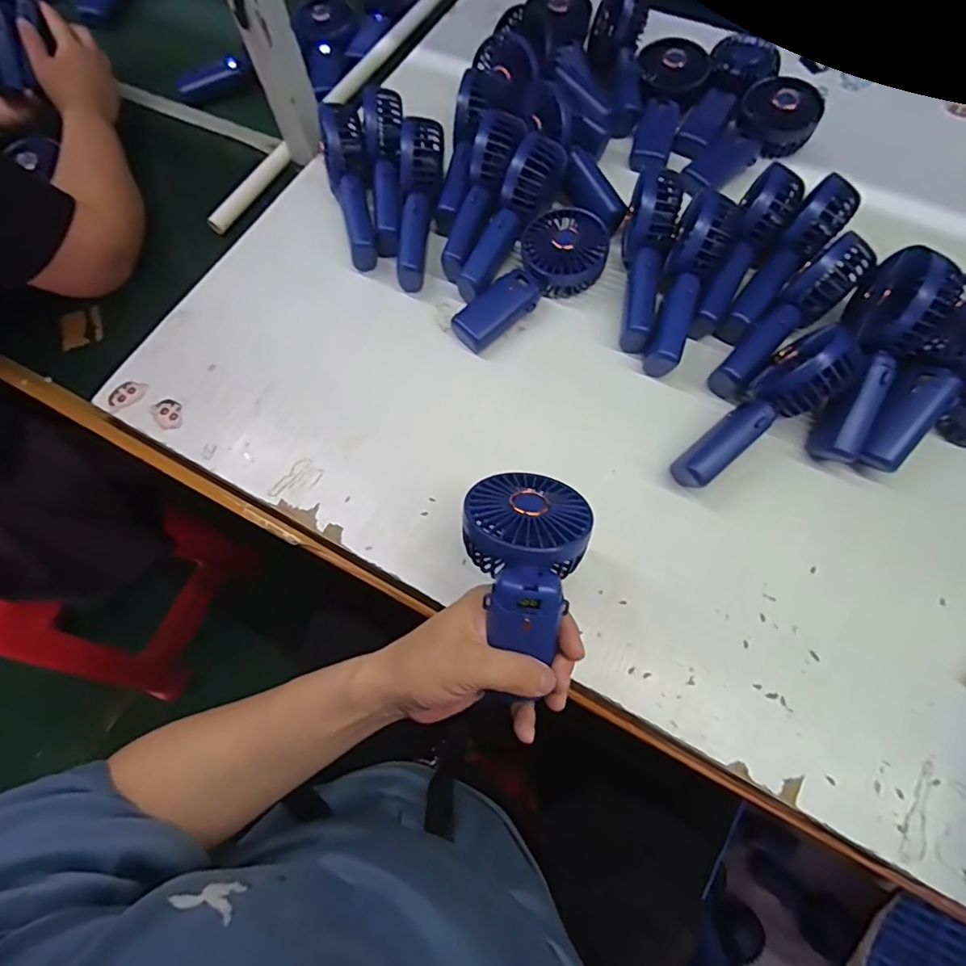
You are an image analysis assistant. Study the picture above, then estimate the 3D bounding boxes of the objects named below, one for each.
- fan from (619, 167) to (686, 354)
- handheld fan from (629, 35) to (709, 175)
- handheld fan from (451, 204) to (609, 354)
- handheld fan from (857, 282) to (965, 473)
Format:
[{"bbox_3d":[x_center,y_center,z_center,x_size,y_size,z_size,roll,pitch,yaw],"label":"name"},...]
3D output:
[{"bbox_3d":[0.156,-0.219,0.529,0.048,0.074,0.182,13,82,8],"label":"fan"},{"bbox_3d":[0.213,-0.440,0.627,0.079,0.035,0.180,11,69,7],"label":"handheld fan"},{"bbox_3d":[0.052,-0.197,0.538,0.086,0.045,0.181,35,74,16],"label":"handheld fan"},{"bbox_3d":[0.377,-0.088,0.437,0.066,0.036,0.178,37,101,16],"label":"handheld fan"}]

